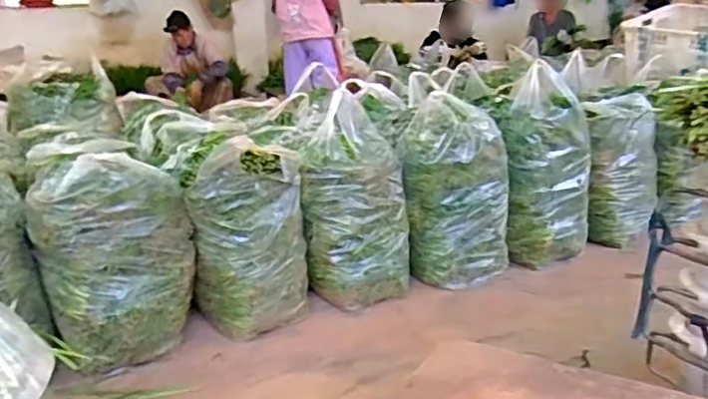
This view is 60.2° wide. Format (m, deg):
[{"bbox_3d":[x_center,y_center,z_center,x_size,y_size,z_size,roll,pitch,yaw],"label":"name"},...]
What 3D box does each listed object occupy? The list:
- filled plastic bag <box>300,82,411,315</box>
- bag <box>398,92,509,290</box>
[{"bbox_3d":[0.015,0.013,1.768,0.281,0.571,0.231,1,17,7],"label":"filled plastic bag"},{"bbox_3d":[0.321,-0.026,1.922,0.317,0.532,0.319,3,17,12],"label":"bag"}]

